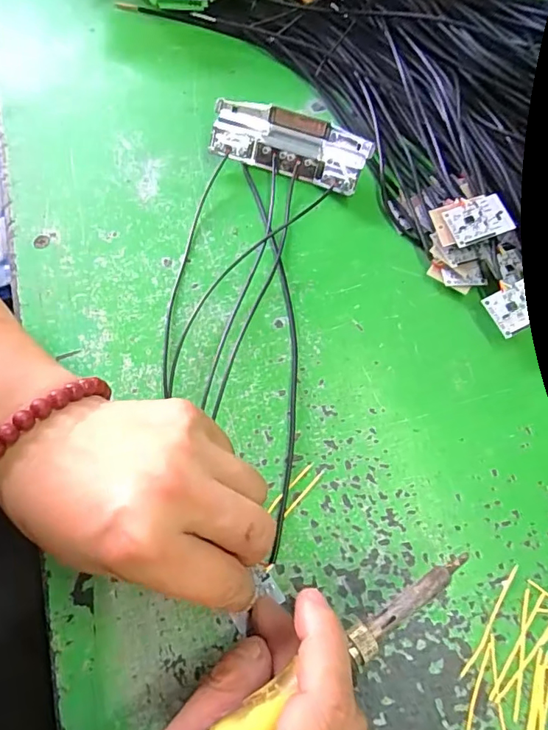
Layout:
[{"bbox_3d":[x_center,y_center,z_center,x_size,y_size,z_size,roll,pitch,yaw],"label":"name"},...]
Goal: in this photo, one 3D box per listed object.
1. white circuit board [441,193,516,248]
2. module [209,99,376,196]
[{"bbox_3d":[0.115,-0.082,0.279,0.033,0.004,0.024,-19,72,5],"label":"white circuit board"},{"bbox_3d":[0.012,-0.139,0.311,0.095,0.023,0.045,21,69,8],"label":"module"}]

